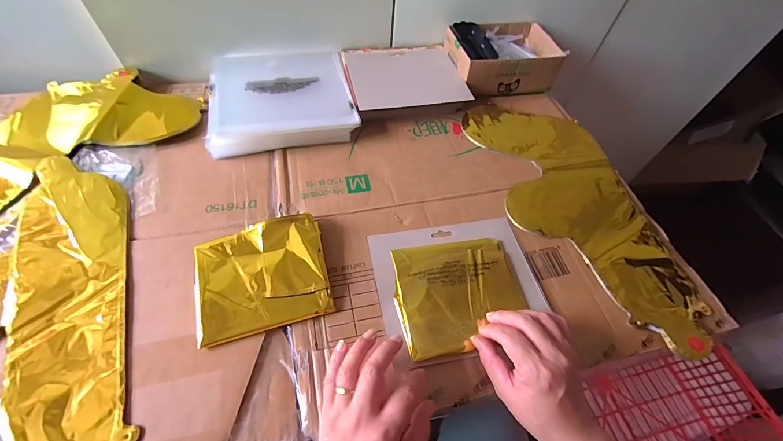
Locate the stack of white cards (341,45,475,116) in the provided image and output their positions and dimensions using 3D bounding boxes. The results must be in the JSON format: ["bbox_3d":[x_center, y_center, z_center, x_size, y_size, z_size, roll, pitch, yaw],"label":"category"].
[{"bbox_3d":[0.020,-0.252,0.600,0.194,0.035,0.164,-8,56,-10],"label":"stack of white cards"}]

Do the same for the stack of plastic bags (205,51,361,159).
[{"bbox_3d":[-0.182,-0.206,0.553,0.221,0.038,0.239,-11,56,-12],"label":"stack of plastic bags"}]

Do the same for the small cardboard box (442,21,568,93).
[{"bbox_3d":[0.201,-0.302,0.623,0.185,0.067,0.132,-9,56,-10],"label":"small cardboard box"}]

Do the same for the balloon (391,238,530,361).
[{"bbox_3d":[0.081,0.083,0.394,0.151,0.010,0.129,-7,56,-9],"label":"balloon"}]

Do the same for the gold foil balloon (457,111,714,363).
[{"bbox_3d":[0.263,-0.031,0.477,0.199,0.011,0.422,-8,56,-10],"label":"gold foil balloon"}]

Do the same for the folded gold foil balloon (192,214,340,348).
[{"bbox_3d":[-0.146,0.061,0.378,0.139,0.010,0.121,-15,68,-10],"label":"folded gold foil balloon"}]

